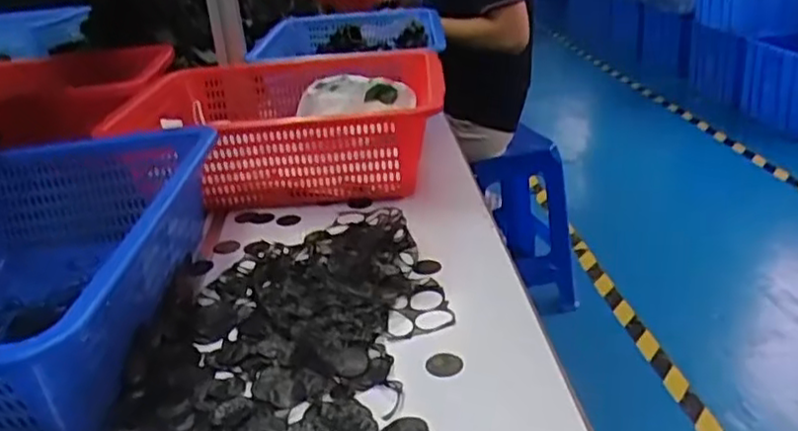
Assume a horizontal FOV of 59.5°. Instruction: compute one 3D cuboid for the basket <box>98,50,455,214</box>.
[{"bbox_3d":[-0.143,-0.115,0.899,0.388,0.112,0.295,-3,26,1],"label":"basket"}]

